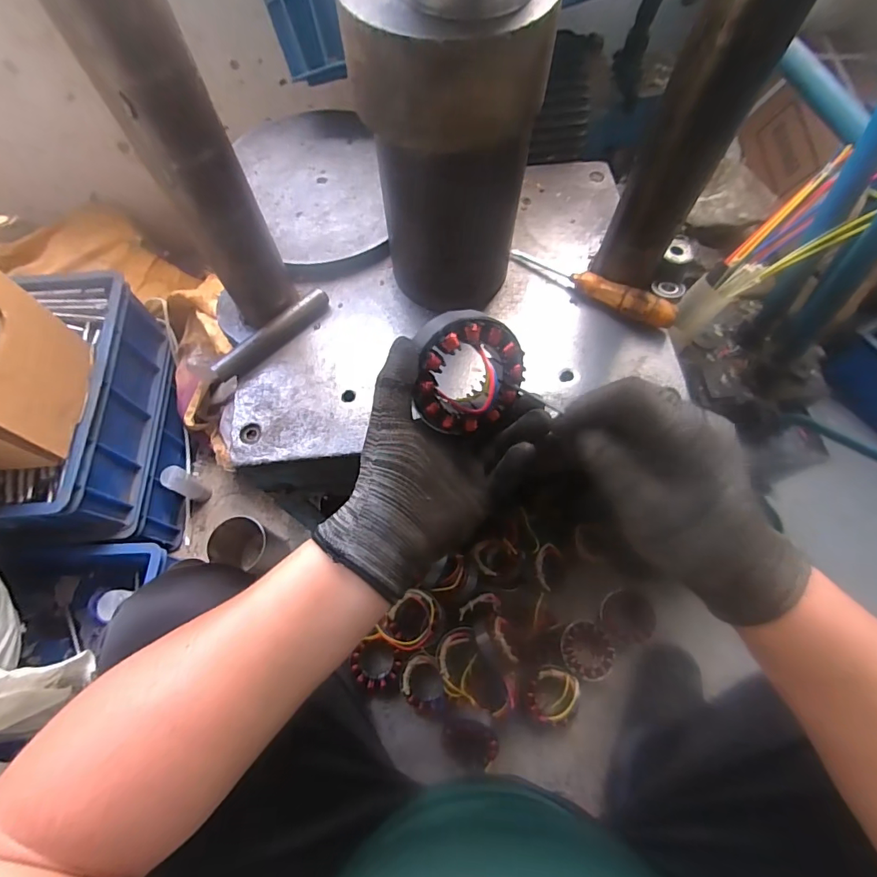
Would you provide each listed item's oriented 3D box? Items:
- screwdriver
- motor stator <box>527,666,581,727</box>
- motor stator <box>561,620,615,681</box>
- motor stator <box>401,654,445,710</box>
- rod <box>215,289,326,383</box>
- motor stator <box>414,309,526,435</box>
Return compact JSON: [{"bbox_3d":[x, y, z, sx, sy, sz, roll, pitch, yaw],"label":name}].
[{"bbox_3d":[0.166,-0.172,0.490,0.188,0.032,0.025,32,71,13],"label":"screwdriver"},{"bbox_3d":[0.182,0.406,0.705,0.079,0.030,0.081,0,67,0],"label":"motor stator"},{"bbox_3d":[0.248,0.351,0.742,0.088,0.029,0.087,0,67,0],"label":"motor stator"},{"bbox_3d":[-0.026,0.386,0.706,0.068,0.050,0.078,2,67,1],"label":"motor stator"},{"bbox_3d":[-0.175,-0.110,0.472,0.139,0.024,0.017,-41,72,-15],"label":"rod"},{"bbox_3d":[0.021,-0.046,0.325,0.081,0.085,0.022,-9,30,-21],"label":"motor stator"}]

